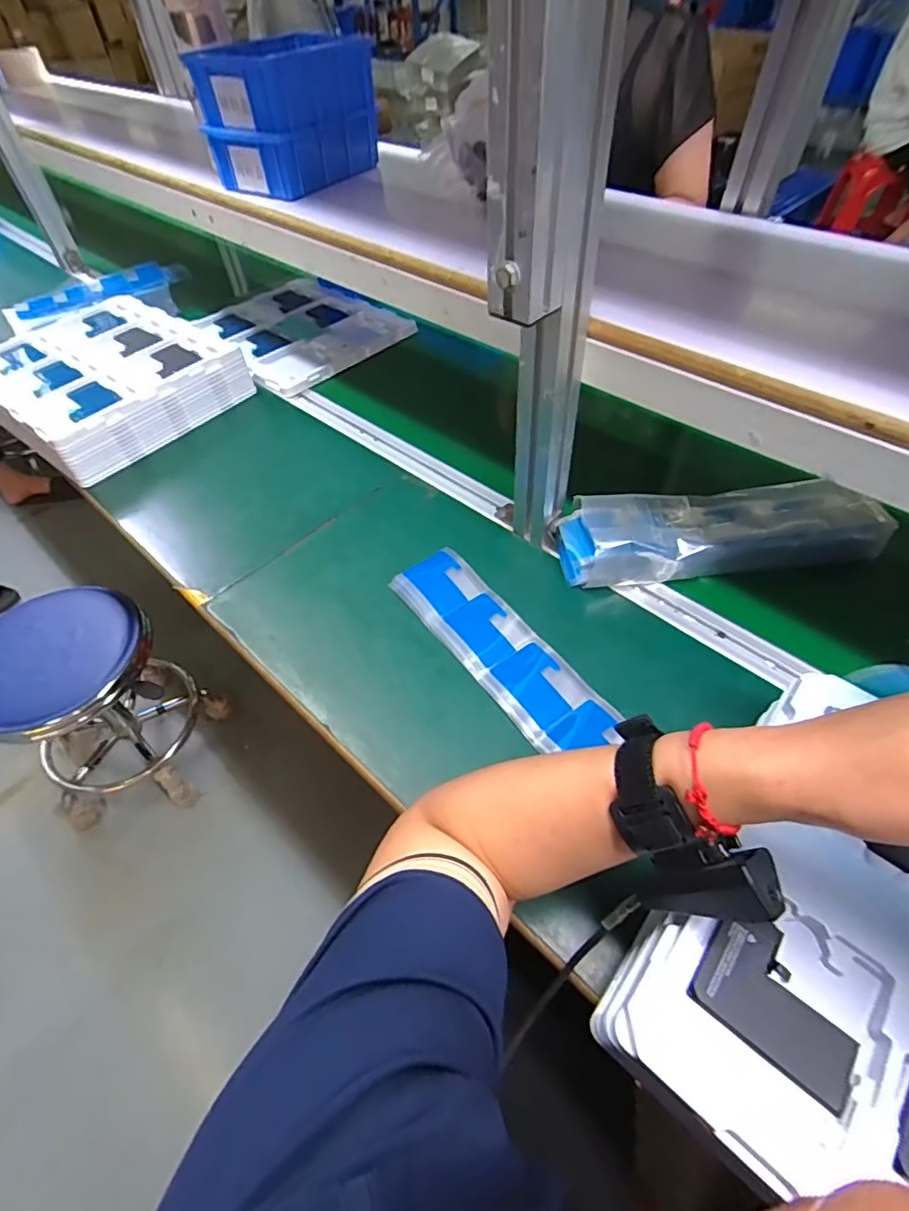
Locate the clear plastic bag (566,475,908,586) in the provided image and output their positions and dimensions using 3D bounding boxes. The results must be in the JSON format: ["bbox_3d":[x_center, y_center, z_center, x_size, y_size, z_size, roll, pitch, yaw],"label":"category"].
[{"bbox_3d":[0.266,-0.076,0.572,0.307,0.067,0.101,-4,50,-1],"label":"clear plastic bag"}]

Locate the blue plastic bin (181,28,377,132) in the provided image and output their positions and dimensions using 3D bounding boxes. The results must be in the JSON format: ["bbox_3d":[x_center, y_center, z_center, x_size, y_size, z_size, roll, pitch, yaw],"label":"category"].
[{"bbox_3d":[-0.193,-0.602,0.633,0.132,0.079,0.172,23,55,20],"label":"blue plastic bin"}]

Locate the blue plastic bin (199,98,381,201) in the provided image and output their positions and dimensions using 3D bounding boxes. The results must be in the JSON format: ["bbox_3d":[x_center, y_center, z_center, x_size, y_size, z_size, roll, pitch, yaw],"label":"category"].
[{"bbox_3d":[-0.192,-0.570,0.681,0.122,0.060,0.176,23,55,20],"label":"blue plastic bin"}]

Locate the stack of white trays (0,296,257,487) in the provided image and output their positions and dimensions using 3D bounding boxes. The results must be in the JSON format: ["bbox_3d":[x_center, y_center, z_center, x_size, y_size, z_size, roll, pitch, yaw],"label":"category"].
[{"bbox_3d":[-0.512,-0.329,0.796,0.326,0.082,0.283,29,57,24],"label":"stack of white trays"}]

